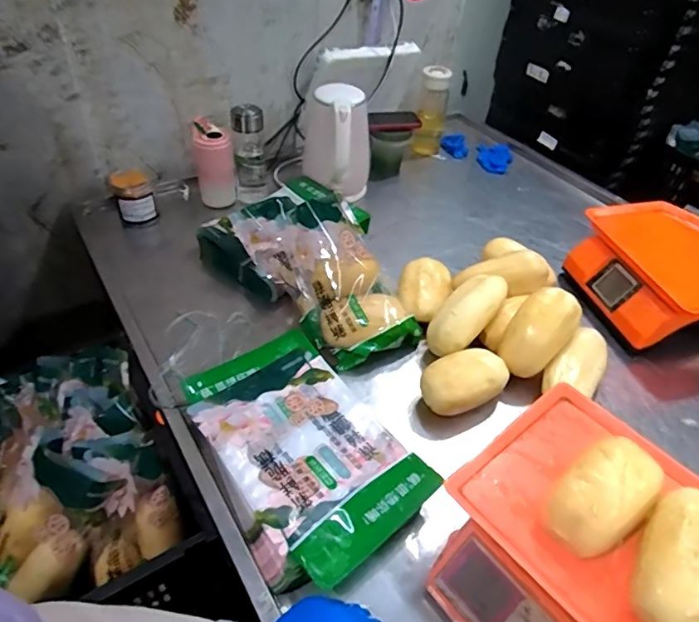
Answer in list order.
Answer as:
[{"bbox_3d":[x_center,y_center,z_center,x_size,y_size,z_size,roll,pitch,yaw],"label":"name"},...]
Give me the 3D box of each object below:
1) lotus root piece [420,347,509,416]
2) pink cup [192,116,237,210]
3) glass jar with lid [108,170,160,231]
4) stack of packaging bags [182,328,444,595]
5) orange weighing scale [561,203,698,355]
[{"bbox_3d":[0.170,0.110,0.783,0.137,0.073,0.073,-16,48,-21],"label":"lotus root piece"},{"bbox_3d":[-0.281,-0.309,1.092,0.075,0.160,0.067,-6,45,-12],"label":"pink cup"},{"bbox_3d":[-0.437,-0.233,1.060,0.077,0.093,0.060,-18,49,-23],"label":"glass jar with lid"},{"bbox_3d":[-0.068,0.183,0.696,0.221,0.055,0.331,-24,51,-28],"label":"stack of packaging bags"},{"bbox_3d":[0.571,-0.069,0.952,0.265,0.144,0.291,-9,46,-15],"label":"orange weighing scale"}]

